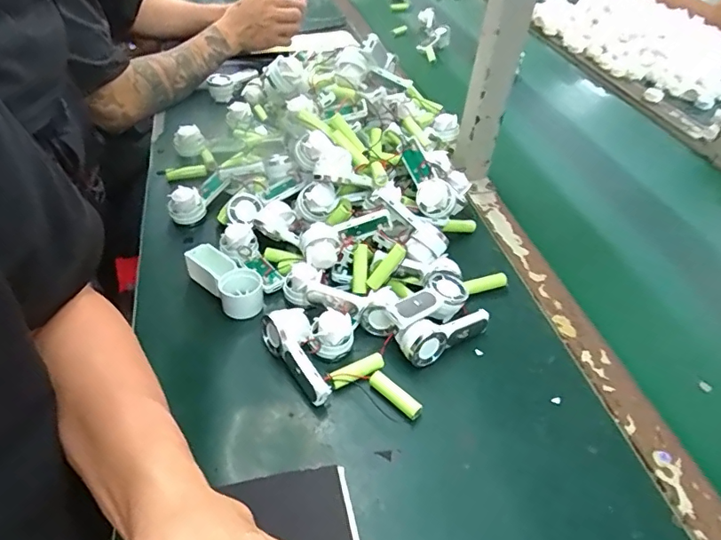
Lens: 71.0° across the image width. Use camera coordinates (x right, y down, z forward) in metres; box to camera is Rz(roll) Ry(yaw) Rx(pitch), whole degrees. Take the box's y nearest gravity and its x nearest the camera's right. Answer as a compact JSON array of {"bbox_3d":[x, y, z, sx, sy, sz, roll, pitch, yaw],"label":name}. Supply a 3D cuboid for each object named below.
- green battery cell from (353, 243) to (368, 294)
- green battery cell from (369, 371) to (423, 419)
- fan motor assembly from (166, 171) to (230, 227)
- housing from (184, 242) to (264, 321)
[{"bbox_3d":[-0.001,-0.001,0.507,0.014,0.014,0.049,5,85,1],"label":"green battery cell"},{"bbox_3d":[0.029,0.107,0.432,0.050,0.011,0.014,33,51,27],"label":"green battery cell"},{"bbox_3d":[-0.194,-0.089,0.609,0.035,0.035,0.082,19,46,15],"label":"fan motor assembly"},{"bbox_3d":[-0.134,0.009,0.509,0.043,0.034,0.091,-31,54,-31],"label":"housing"}]

